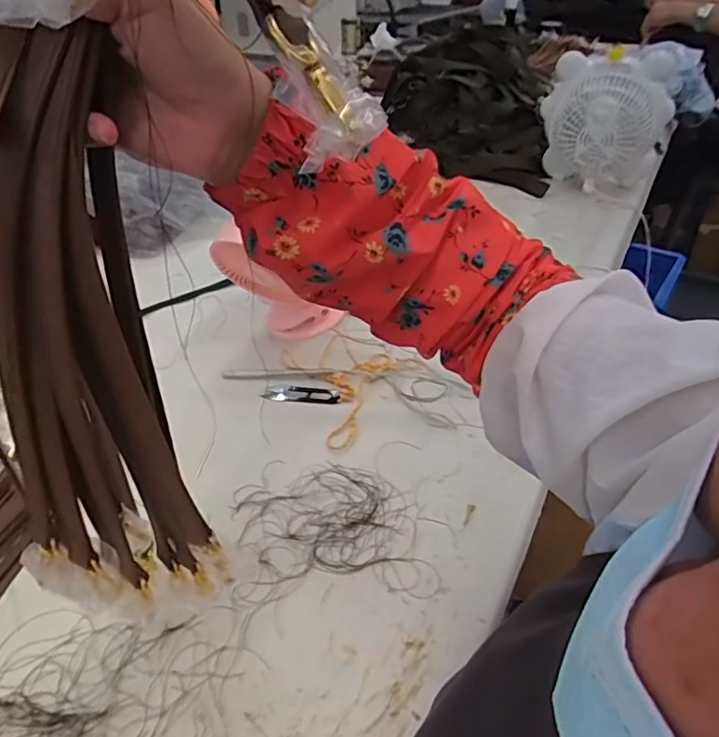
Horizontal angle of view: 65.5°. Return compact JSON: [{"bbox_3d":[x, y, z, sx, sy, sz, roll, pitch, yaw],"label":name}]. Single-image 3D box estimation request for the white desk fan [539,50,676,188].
[{"bbox_3d":[0.531,-0.541,1.219,0.255,0.244,0.179,11,39,15],"label":"white desk fan"}]

